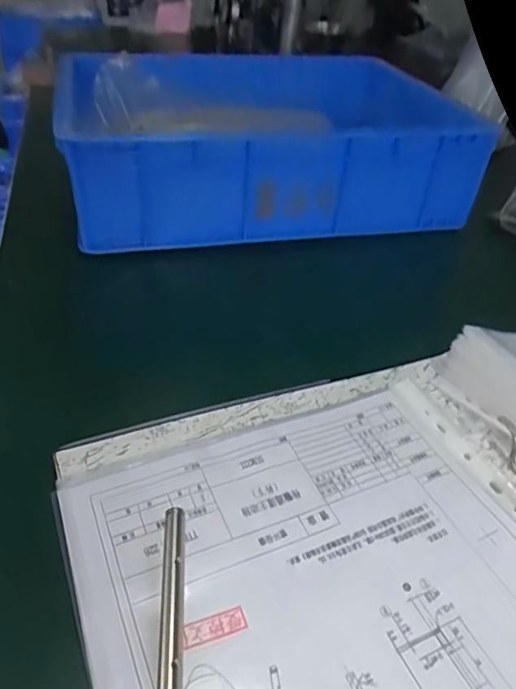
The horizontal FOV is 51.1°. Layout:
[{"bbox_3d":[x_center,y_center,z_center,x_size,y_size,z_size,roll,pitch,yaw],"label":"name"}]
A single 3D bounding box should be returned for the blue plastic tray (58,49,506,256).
[{"bbox_3d":[0.001,-0.234,0.617,0.414,0.116,0.313,-7,39,-14],"label":"blue plastic tray"}]

